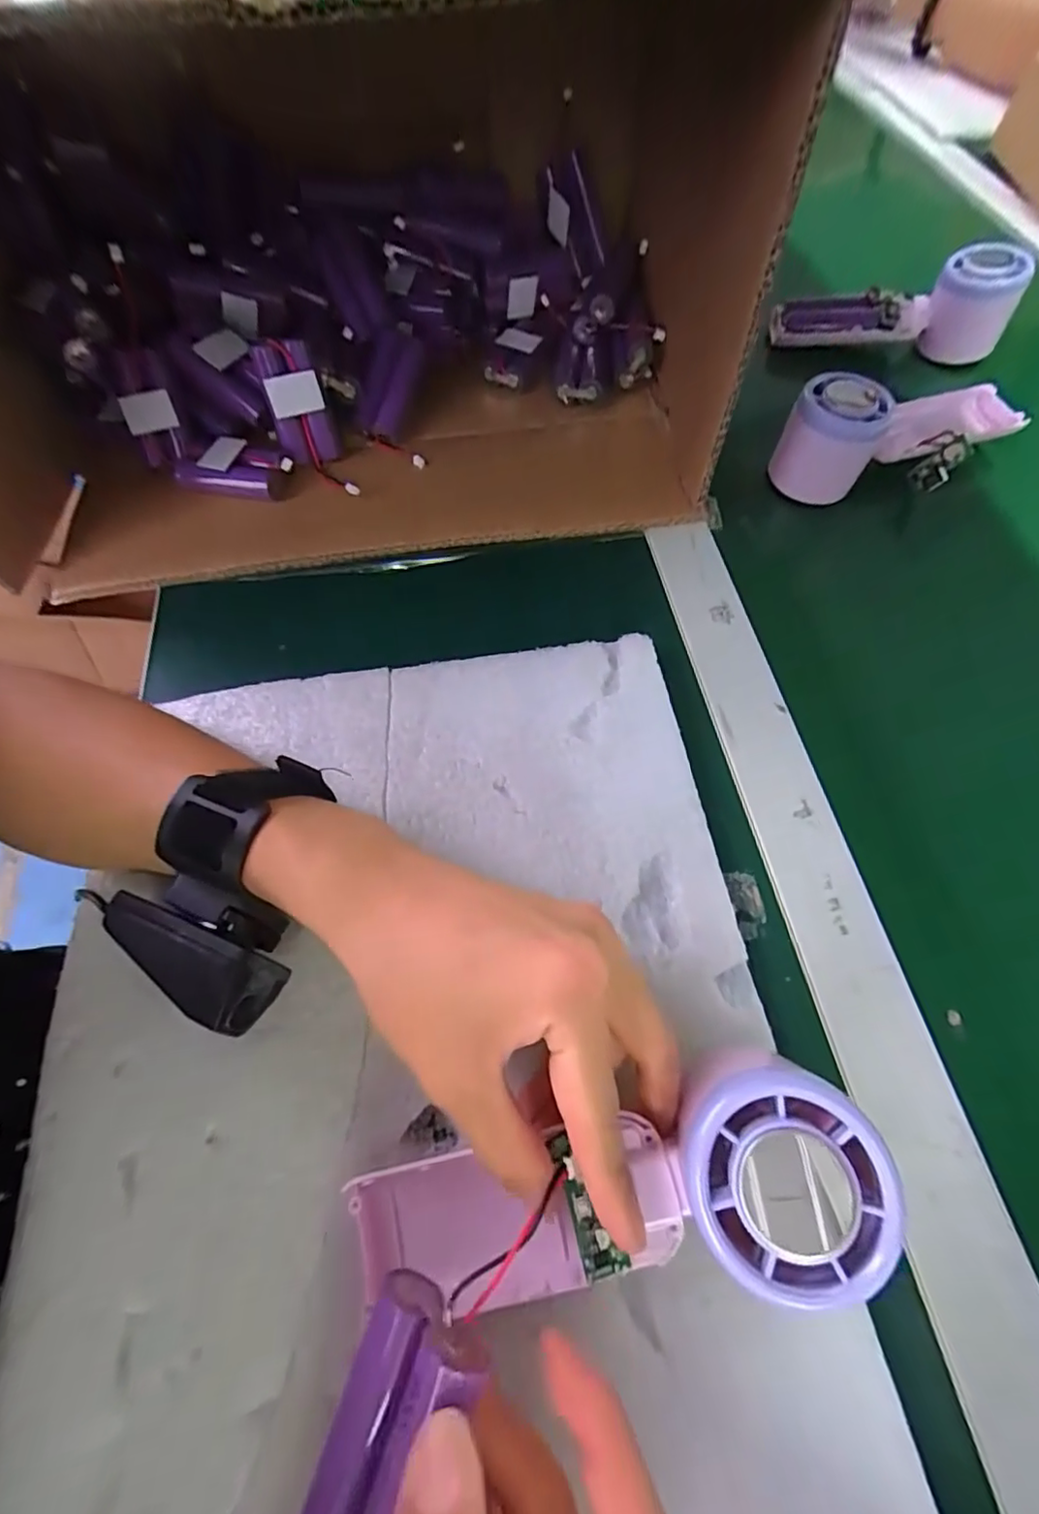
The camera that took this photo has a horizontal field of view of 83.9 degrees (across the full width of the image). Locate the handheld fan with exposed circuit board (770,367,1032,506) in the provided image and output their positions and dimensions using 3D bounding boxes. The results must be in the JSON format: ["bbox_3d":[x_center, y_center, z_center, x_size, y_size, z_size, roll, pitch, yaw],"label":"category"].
[{"bbox_3d":[0.252,-0.209,0.375,0.173,0.057,0.064,-14,64,-8],"label":"handheld fan with exposed circuit board"}]

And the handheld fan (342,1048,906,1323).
[{"bbox_3d":[0.025,0.134,0.178,0.159,0.031,0.057,-20,63,14],"label":"handheld fan"}]

